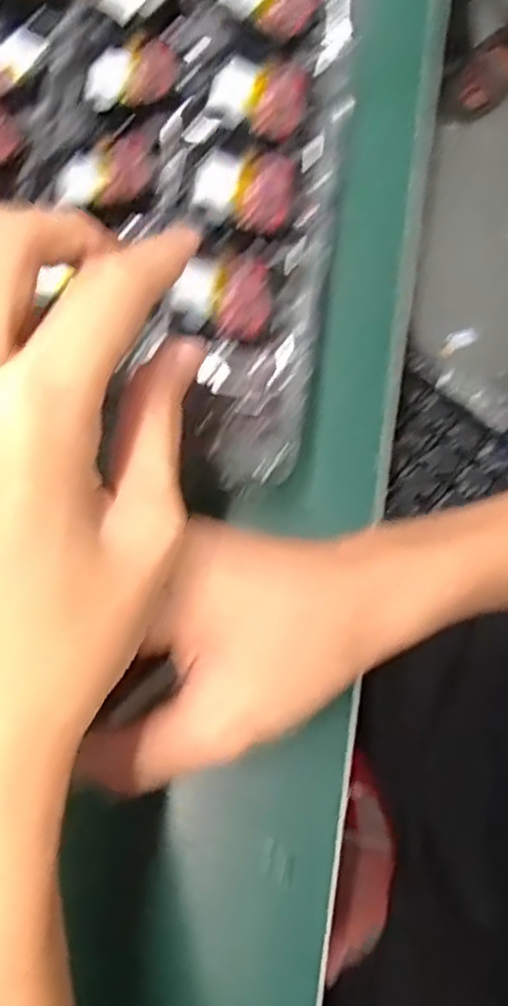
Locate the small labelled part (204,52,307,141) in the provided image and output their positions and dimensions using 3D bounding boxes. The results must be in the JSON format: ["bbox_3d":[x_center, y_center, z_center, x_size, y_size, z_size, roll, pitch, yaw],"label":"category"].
[{"bbox_3d":[0.002,-0.169,0.297,0.036,0.010,0.037,13,74,5],"label":"small labelled part"}]

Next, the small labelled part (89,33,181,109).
[{"bbox_3d":[-0.050,-0.178,0.296,0.036,0.006,0.035,1,73,1],"label":"small labelled part"}]

